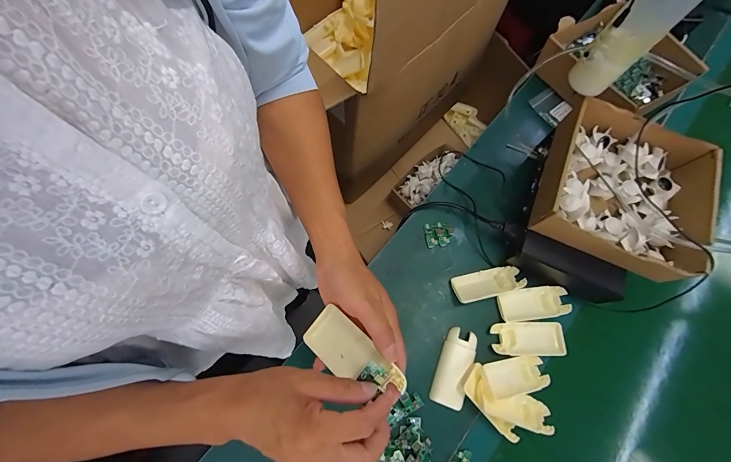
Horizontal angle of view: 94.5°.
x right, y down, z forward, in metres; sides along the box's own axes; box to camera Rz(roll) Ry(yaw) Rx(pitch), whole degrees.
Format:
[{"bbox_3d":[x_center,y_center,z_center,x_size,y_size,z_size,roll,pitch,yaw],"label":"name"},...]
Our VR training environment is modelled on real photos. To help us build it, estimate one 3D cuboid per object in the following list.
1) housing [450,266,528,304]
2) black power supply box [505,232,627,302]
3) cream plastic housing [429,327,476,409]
[{"bbox_3d":[0.185,0.079,0.510,0.104,0.020,0.041,-13,72,-7],"label":"housing"},{"bbox_3d":[0.294,0.056,0.499,0.150,0.058,0.048,23,72,6],"label":"black power supply box"},{"bbox_3d":[0.125,0.190,0.472,0.042,0.019,0.104,21,71,5],"label":"cream plastic housing"}]

